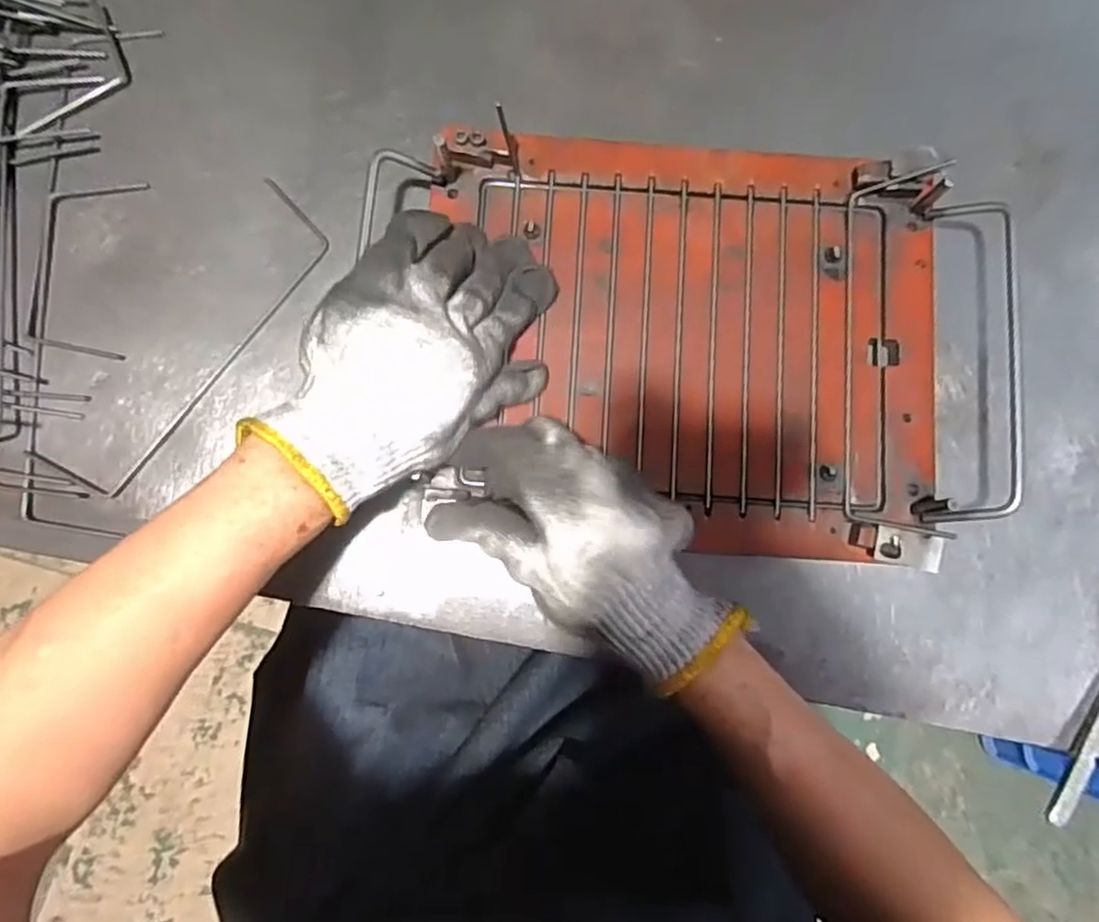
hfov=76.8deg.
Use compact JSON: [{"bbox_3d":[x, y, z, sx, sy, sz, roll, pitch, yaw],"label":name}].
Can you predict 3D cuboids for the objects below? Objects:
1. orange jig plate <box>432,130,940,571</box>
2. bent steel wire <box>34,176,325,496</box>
[{"bbox_3d":[0.080,-0.072,0.400,0.290,0.020,0.237,5,81,-1],"label":"orange jig plate"},{"bbox_3d":[-0.211,-0.070,0.411,0.058,0.008,0.211,37,81,4],"label":"bent steel wire"}]

